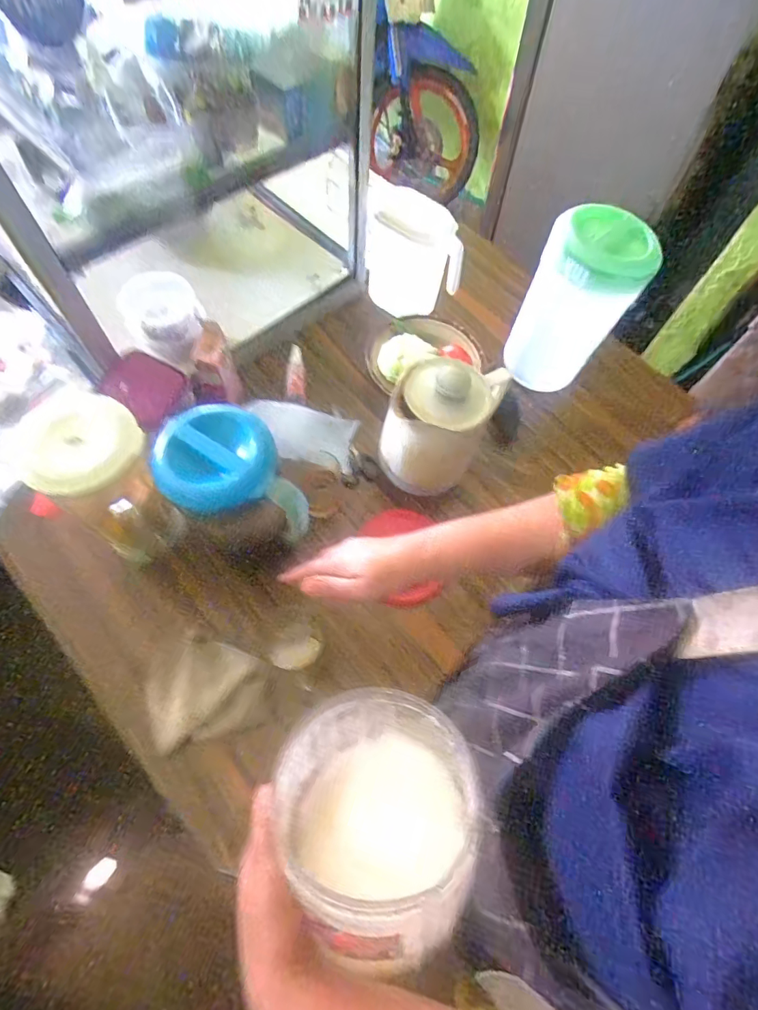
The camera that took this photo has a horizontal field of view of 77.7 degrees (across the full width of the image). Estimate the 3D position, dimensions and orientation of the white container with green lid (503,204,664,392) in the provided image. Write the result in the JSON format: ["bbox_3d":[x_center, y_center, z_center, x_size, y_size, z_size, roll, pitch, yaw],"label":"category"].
[{"bbox_3d":[0.330,-0.332,0.792,0.148,0.271,0.150,31,68,12],"label":"white container with green lid"}]

